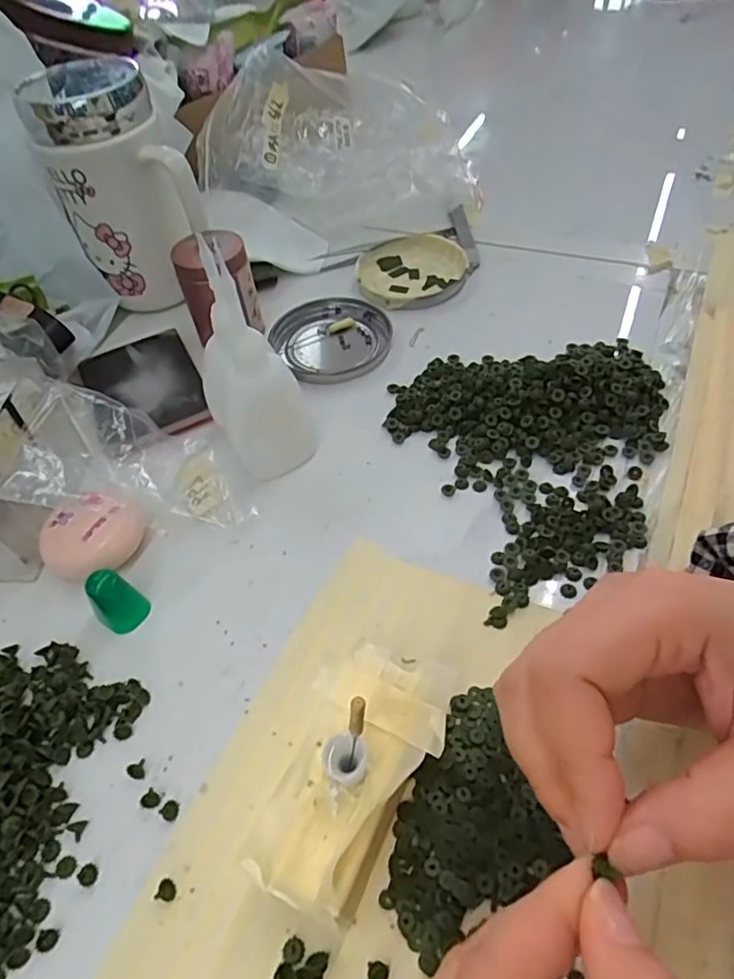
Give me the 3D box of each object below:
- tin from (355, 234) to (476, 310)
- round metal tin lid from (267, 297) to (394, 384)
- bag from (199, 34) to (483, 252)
[{"bbox_3d":[0.034,-0.159,0.439,0.082,0.009,0.076,-3,51,3],"label":"tin"},{"bbox_3d":[-0.022,-0.101,0.401,0.074,0.005,0.084,-24,53,-13],"label":"round metal tin lid"},{"bbox_3d":[-0.019,-0.268,0.480,0.206,0.092,0.112,2,51,7],"label":"bag"}]

